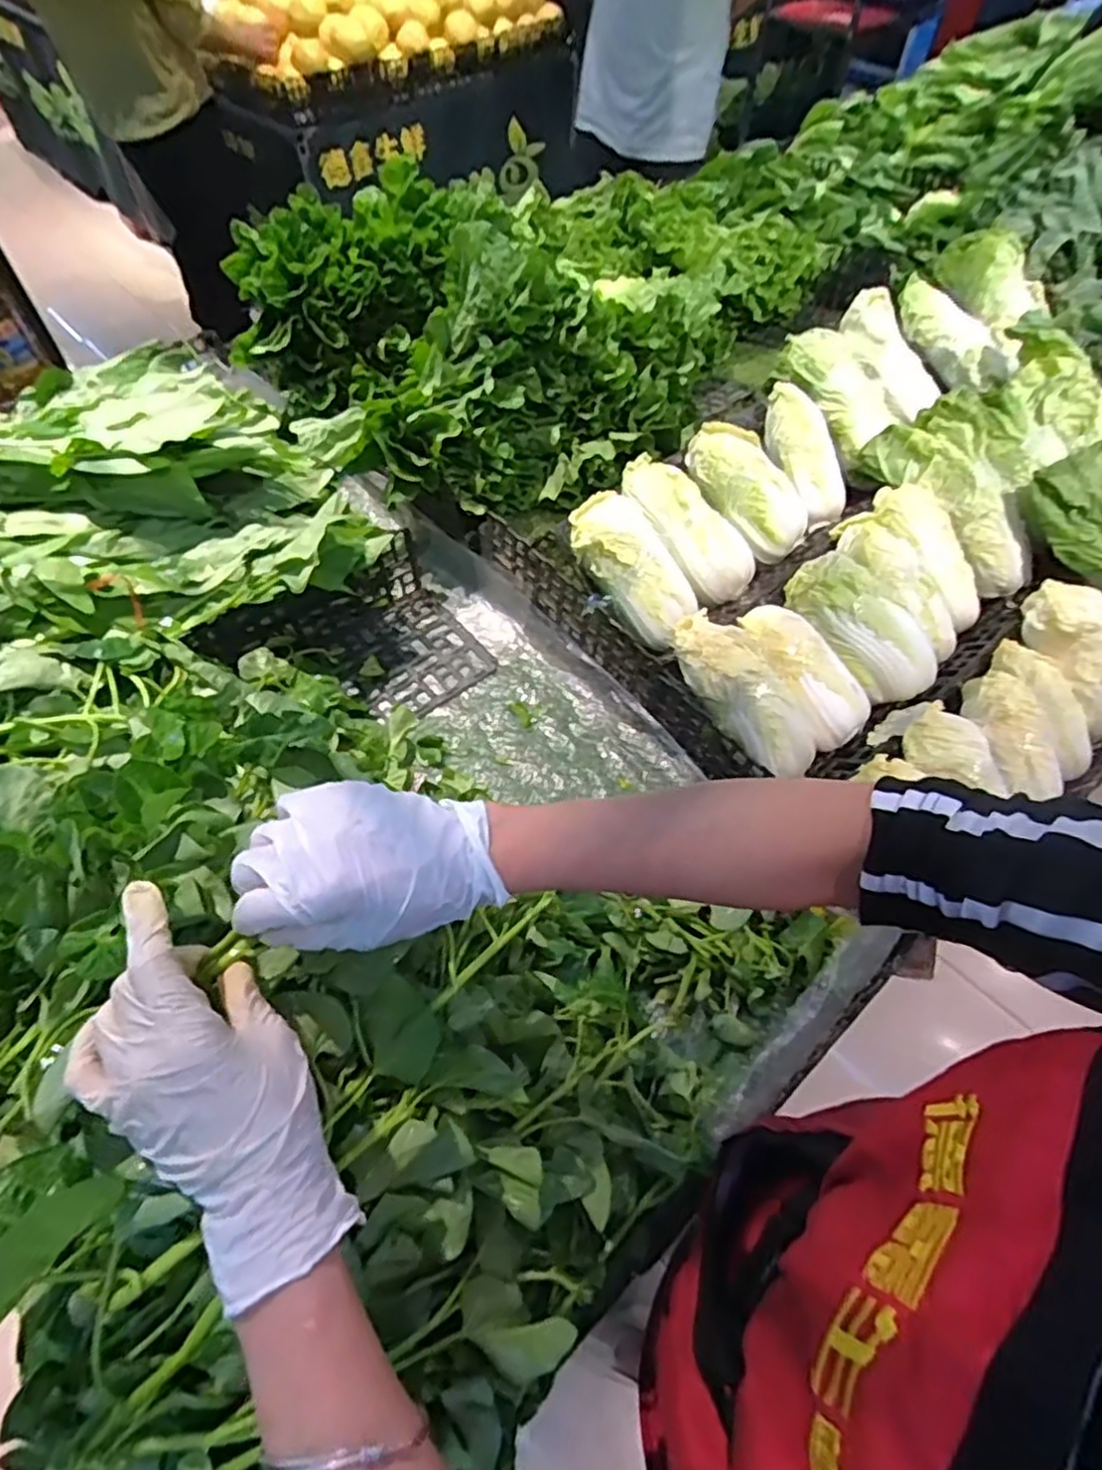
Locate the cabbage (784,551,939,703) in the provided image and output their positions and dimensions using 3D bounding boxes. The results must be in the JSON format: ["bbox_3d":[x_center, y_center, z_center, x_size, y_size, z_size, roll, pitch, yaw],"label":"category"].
[{"bbox_3d":[0.343,-0.116,0.792,0.083,0.077,0.187,-40,86,-24],"label":"cabbage"}]

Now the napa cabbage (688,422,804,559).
[{"bbox_3d":[0.250,-0.314,0.916,0.095,0.082,0.189,-41,94,7],"label":"napa cabbage"}]

